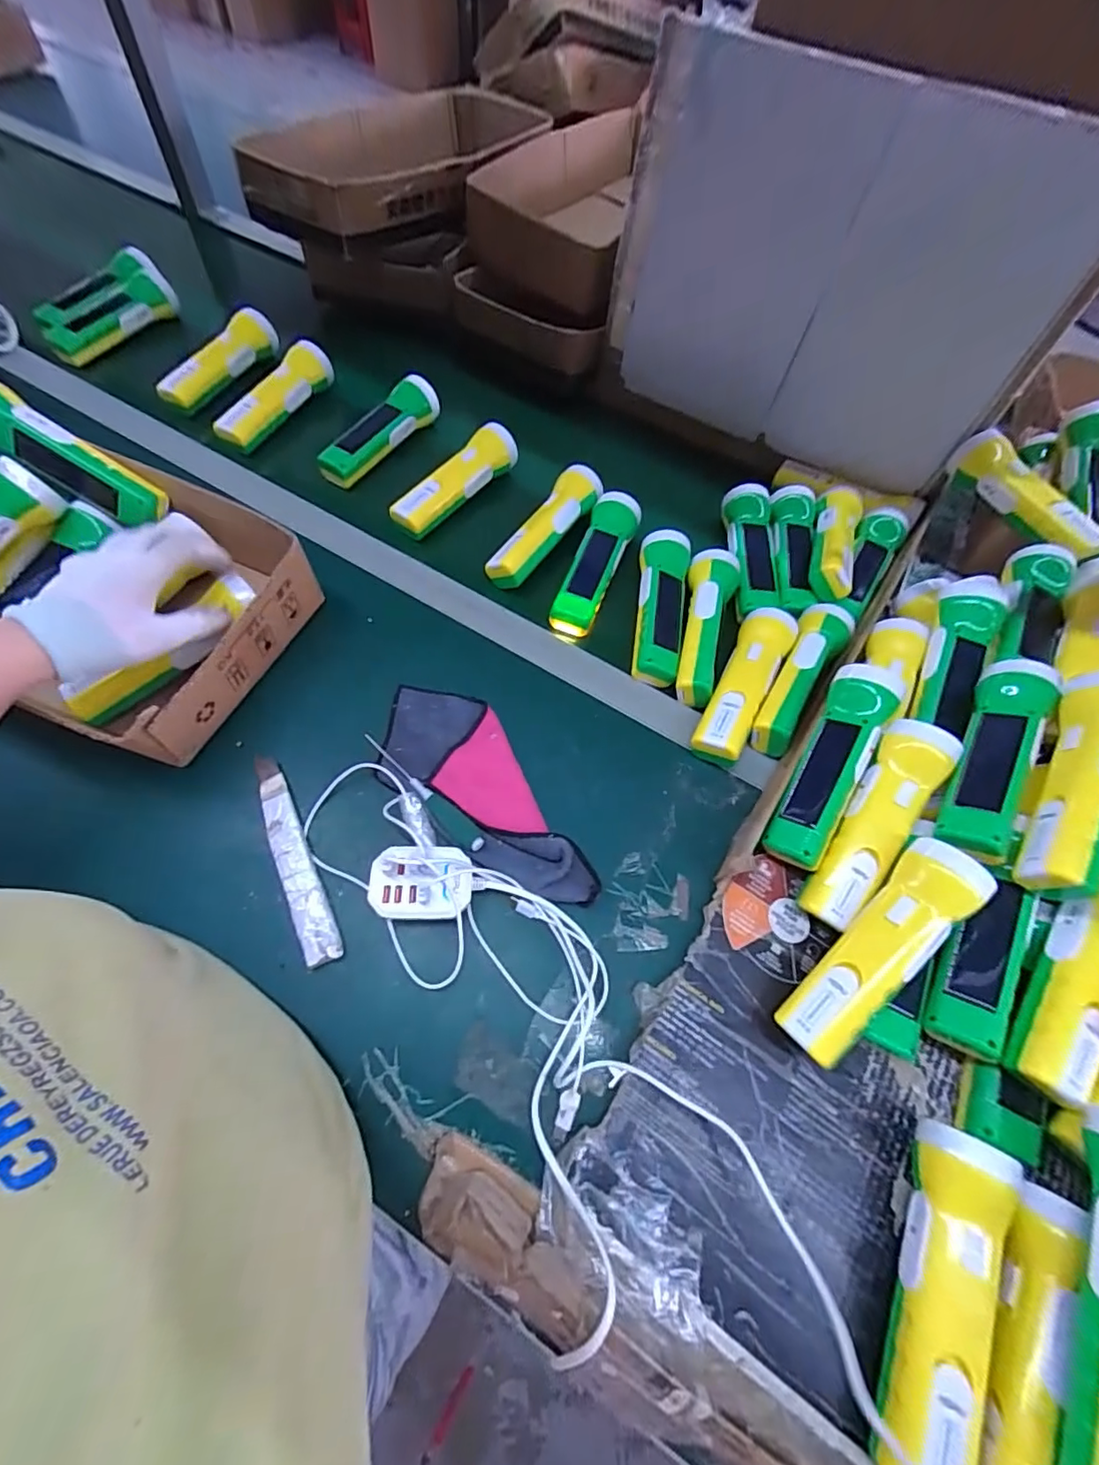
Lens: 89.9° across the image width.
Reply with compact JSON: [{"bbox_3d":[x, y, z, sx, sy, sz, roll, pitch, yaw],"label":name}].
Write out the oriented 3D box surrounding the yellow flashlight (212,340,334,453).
[{"bbox_3d":[-0.329,-0.403,0.662,0.044,0.044,0.169,26,64,9],"label":"yellow flashlight"}]

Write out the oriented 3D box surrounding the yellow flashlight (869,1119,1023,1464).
[{"bbox_3d":[0.223,0.319,0.314,0.050,0.047,0.166,26,64,10],"label":"yellow flashlight"}]

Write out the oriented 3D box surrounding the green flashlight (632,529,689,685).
[{"bbox_3d":[0.112,-0.124,0.554,0.048,0.042,0.170,9,62,0],"label":"green flashlight"}]

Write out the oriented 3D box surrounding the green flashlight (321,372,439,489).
[{"bbox_3d":[-0.200,-0.355,0.645,0.052,0.041,0.166,33,65,13],"label":"green flashlight"}]

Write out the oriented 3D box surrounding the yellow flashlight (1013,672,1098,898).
[{"bbox_3d":[0.364,0.029,0.377,0.048,0.051,0.173,36,66,14],"label":"yellow flashlight"}]

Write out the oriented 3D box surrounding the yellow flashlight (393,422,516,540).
[{"bbox_3d":[-0.105,-0.284,0.617,0.045,0.039,0.174,37,66,14],"label":"yellow flashlight"}]

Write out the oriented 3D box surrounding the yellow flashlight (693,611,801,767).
[{"bbox_3d":[0.184,-0.047,0.517,0.046,0.038,0.175,26,64,10],"label":"yellow flashlight"}]

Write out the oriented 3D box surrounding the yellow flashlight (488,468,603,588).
[{"bbox_3d":[-0.001,-0.221,0.591,0.049,0.041,0.173,30,64,11],"label":"yellow flashlight"}]

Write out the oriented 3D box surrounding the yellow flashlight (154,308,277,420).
[{"bbox_3d":[-0.406,-0.459,0.683,0.050,0.044,0.174,22,63,7],"label":"yellow flashlight"}]

